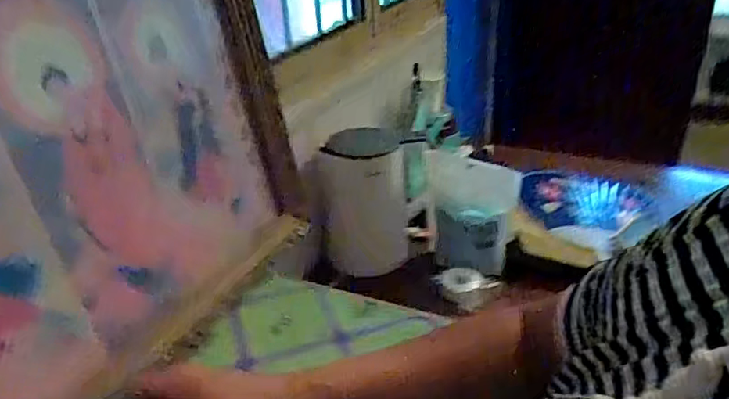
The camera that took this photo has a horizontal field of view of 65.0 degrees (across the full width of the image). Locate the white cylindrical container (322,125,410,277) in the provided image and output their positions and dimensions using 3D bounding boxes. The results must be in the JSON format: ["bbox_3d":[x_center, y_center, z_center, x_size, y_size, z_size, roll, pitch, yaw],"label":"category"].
[{"bbox_3d":[0.007,0.005,1.038,0.154,0.245,0.127,2,30,3],"label":"white cylindrical container"}]

